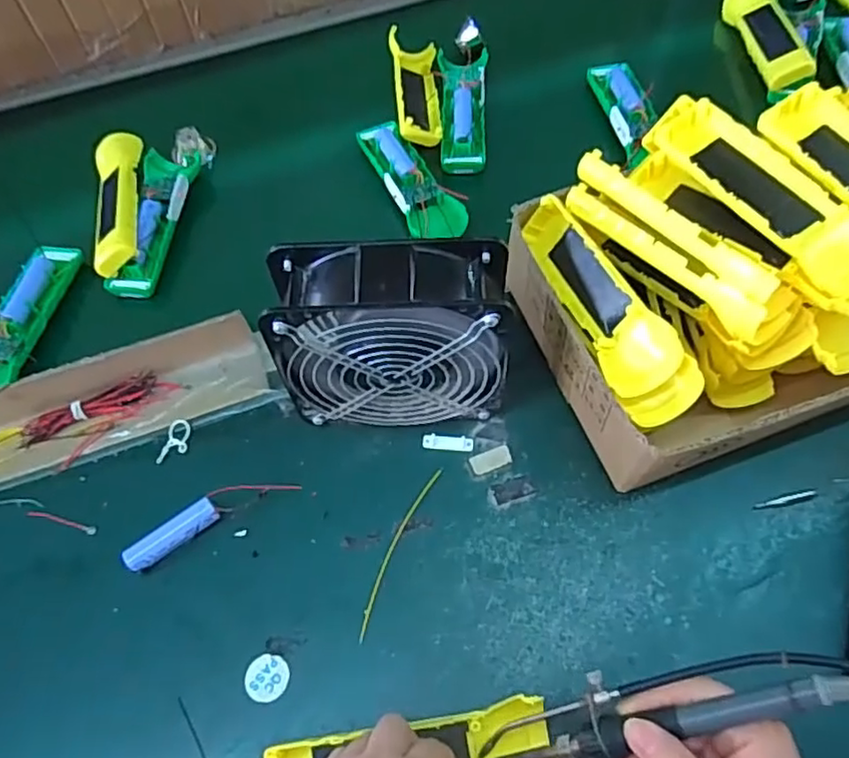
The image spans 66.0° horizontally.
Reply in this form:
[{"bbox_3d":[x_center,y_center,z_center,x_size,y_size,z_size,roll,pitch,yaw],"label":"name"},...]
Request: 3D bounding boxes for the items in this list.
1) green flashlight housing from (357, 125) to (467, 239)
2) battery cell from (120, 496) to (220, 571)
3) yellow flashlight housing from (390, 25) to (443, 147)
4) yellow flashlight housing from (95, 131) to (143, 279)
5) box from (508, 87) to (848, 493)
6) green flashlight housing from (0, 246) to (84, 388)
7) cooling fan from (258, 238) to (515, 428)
[{"bbox_3d":[-0.011,-0.191,0.607,0.053,0.019,0.155,-20,62,-8],"label":"green flashlight housing"},{"bbox_3d":[-0.173,0.109,0.451,0.065,0.018,0.019,-33,64,-14],"label":"battery cell"},{"bbox_3d":[-0.009,-0.302,0.674,0.046,0.033,0.161,-3,61,2],"label":"yellow flashlight housing"},{"bbox_3d":[-0.279,-0.161,0.597,0.042,0.028,0.156,-13,61,-4],"label":"yellow flashlight housing"},{"bbox_3d":[0.255,-0.092,0.446,0.336,0.179,0.203,-18,62,-7],"label":"box"},{"bbox_3d":[-0.340,-0.053,0.544,0.046,0.025,0.157,8,62,7],"label":"green flashlight housing"},{"bbox_3d":[-0.019,-0.025,0.442,0.145,0.148,0.063,-1,61,3],"label":"cooling fan"}]

